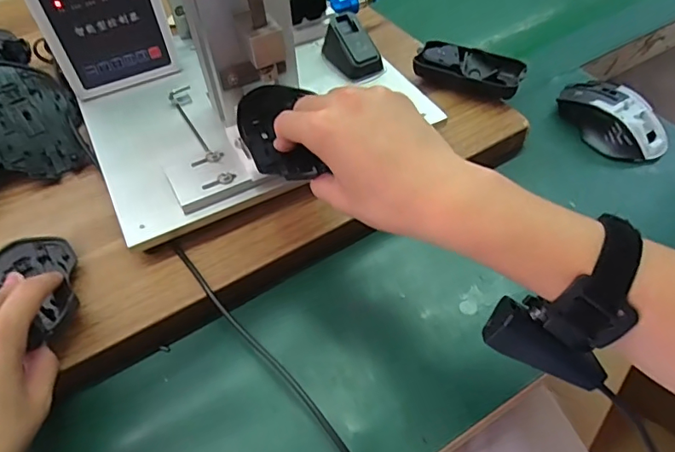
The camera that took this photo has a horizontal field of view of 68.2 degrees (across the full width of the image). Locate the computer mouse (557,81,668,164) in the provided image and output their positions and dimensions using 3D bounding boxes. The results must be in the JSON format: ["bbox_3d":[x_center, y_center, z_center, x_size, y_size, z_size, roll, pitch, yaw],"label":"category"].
[{"bbox_3d":[0.282,-0.114,0.514,0.067,0.039,0.117,-22,55,-14],"label":"computer mouse"}]

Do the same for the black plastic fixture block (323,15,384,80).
[{"bbox_3d":[0.013,-0.182,0.511,0.042,0.037,0.063,-30,57,-19],"label":"black plastic fixture block"}]

